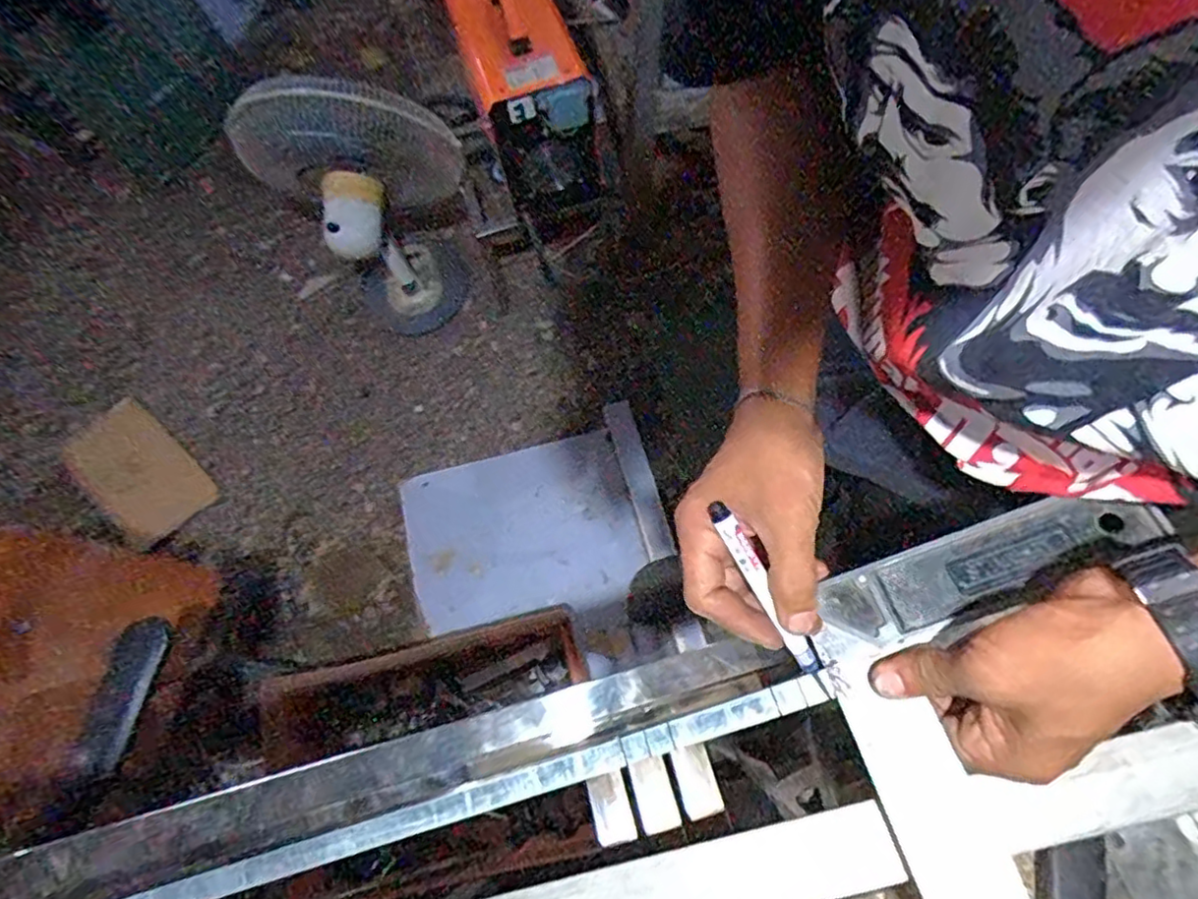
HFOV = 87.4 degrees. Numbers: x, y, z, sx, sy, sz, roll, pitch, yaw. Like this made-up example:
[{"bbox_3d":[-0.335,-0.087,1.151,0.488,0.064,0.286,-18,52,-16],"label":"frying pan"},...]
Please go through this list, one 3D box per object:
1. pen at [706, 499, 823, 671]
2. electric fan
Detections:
[{"bbox_3d":[0.090,0.077,0.335,0.011,0.009,0.107,-34,100,-14],"label":"pen"},{"bbox_3d":[-0.451,-0.555,1.329,0.355,0.662,0.301,-14,67,-5],"label":"electric fan"}]

